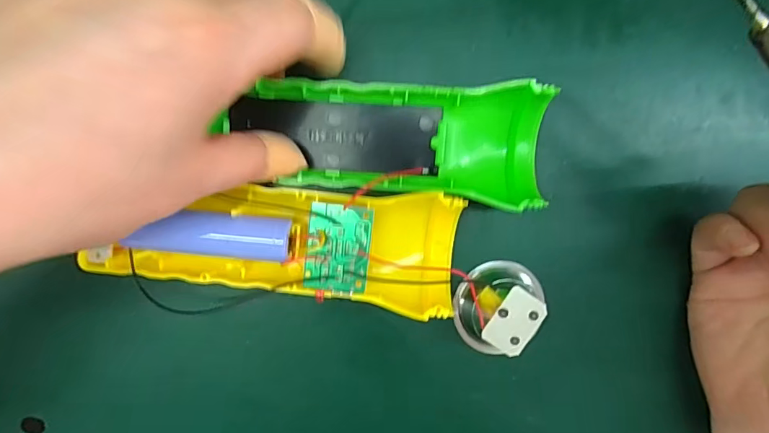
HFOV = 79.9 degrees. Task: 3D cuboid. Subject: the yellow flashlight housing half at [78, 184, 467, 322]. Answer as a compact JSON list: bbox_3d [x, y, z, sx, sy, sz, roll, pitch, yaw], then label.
[{"bbox_3d":[-0.041,0.008,0.196,0.147,0.026,0.049,8,92,-5],"label":"yellow flashlight housing half"}]

